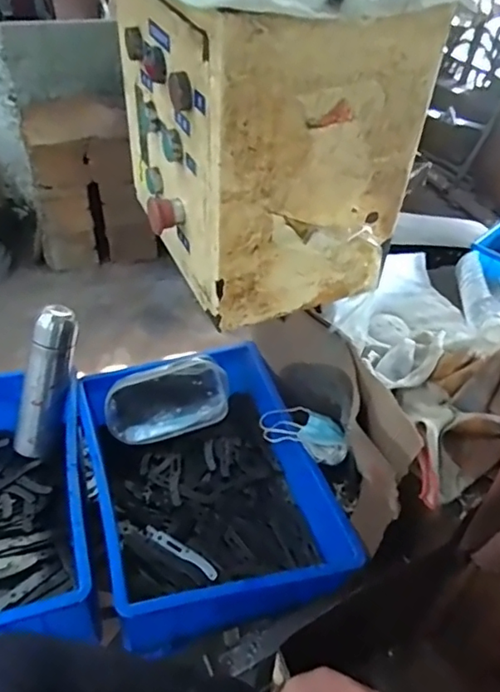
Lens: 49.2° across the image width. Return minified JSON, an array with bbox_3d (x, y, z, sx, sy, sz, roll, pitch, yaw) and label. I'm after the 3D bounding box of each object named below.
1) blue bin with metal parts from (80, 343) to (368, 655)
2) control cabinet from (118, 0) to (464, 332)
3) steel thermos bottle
[{"bbox_3d":[-0.070,0.190,0.794,0.309,0.118,0.409,-11,47,-16],"label":"blue bin with metal parts"},{"bbox_3d":[0.001,-0.212,0.544,0.207,0.284,0.259,-21,50,-25],"label":"control cabinet"},{"bbox_3d":[-0.310,0.058,0.835,0.063,0.245,0.056,23,17,17],"label":"steel thermos bottle"}]

